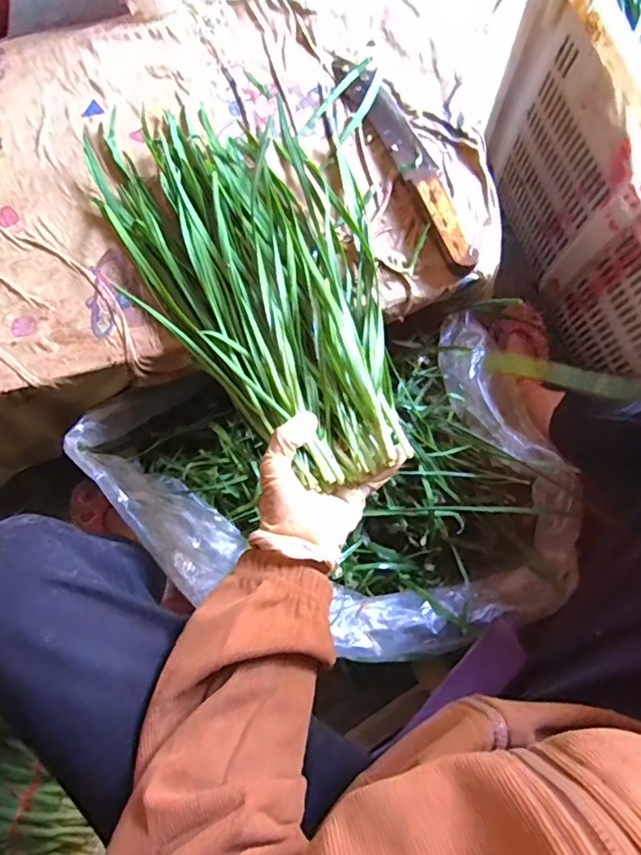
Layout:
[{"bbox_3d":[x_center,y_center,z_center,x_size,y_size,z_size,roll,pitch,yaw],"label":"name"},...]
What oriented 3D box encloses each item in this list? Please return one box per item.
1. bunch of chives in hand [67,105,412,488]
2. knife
[{"bbox_3d":[-0.044,-0.148,0.489,0.232,0.049,0.423,-26,68,-6],"label":"bunch of chives in hand"},{"bbox_3d":[0.090,-0.279,0.526,0.041,0.025,0.272,-25,80,-5],"label":"knife"}]

